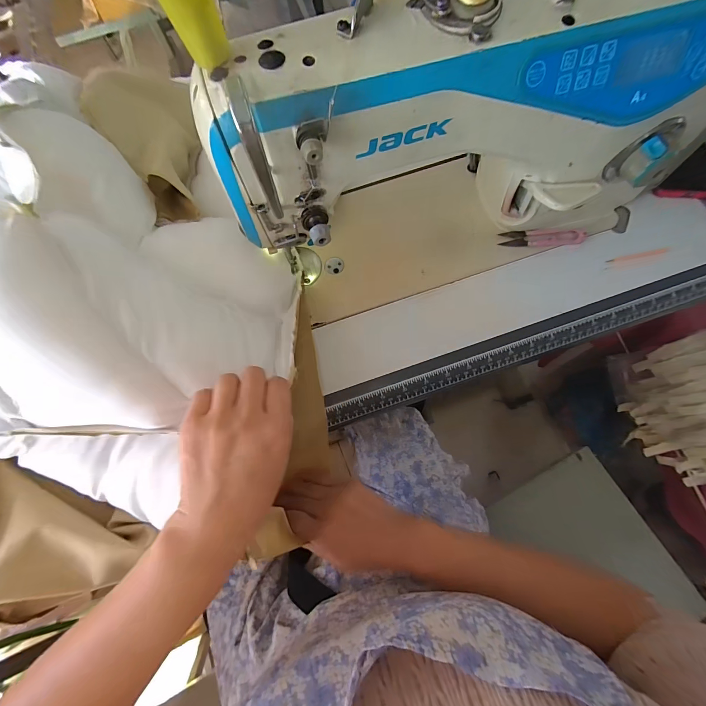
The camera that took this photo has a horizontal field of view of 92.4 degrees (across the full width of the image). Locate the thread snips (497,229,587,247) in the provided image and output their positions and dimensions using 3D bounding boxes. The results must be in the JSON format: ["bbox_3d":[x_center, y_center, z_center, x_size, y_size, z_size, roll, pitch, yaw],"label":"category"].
[{"bbox_3d":[0.237,-0.142,0.422,0.099,0.013,0.022,5,71,4],"label":"thread snips"}]

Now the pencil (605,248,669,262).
[{"bbox_3d":[0.345,-0.118,0.410,0.071,0.004,0.007,-8,70,0],"label":"pencil"}]

